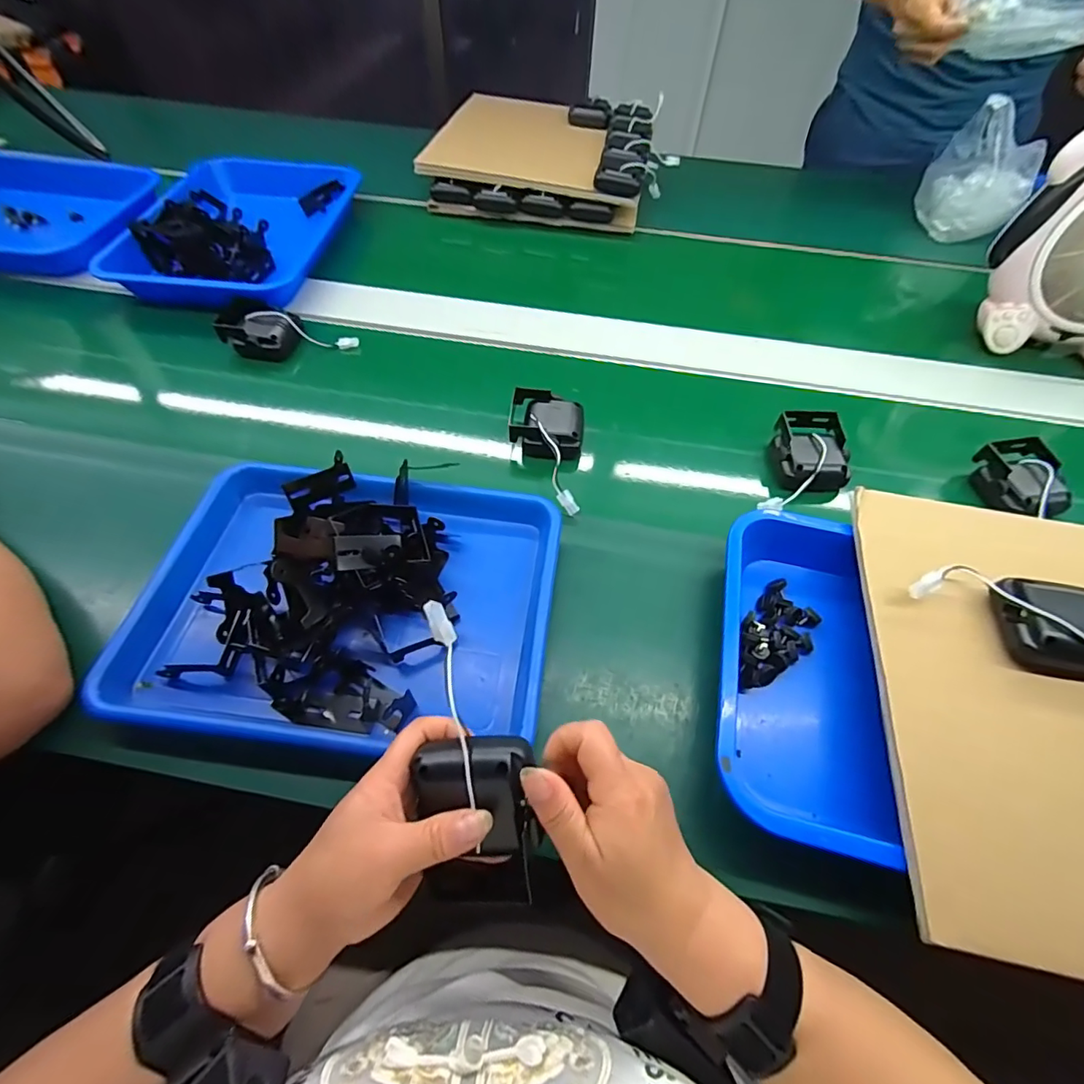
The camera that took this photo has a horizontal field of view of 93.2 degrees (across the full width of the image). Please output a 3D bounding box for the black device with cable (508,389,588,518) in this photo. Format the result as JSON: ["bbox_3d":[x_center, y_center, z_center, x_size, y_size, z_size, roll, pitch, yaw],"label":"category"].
[{"bbox_3d":[0.004,-0.102,0.547,0.083,0.056,0.156,7,56,2],"label":"black device with cable"}]

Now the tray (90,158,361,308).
[{"bbox_3d":[-0.435,-0.462,0.748,0.257,0.050,0.370,7,56,2],"label":"tray"}]

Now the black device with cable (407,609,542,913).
[{"bbox_3d":[-0.041,0.127,0.288,0.067,0.030,0.187,-11,100,-10],"label":"black device with cable"}]

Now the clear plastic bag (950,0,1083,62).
[{"bbox_3d":[0.619,-0.662,0.624,0.168,0.121,0.060,9,56,4],"label":"clear plastic bag"}]

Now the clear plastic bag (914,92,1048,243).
[{"bbox_3d":[0.680,-0.570,0.785,0.132,0.158,0.102,17,57,9],"label":"clear plastic bag"}]

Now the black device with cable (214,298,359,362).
[{"bbox_3d":[-0.313,-0.251,0.629,0.143,0.050,0.075,14,56,7],"label":"black device with cable"}]

